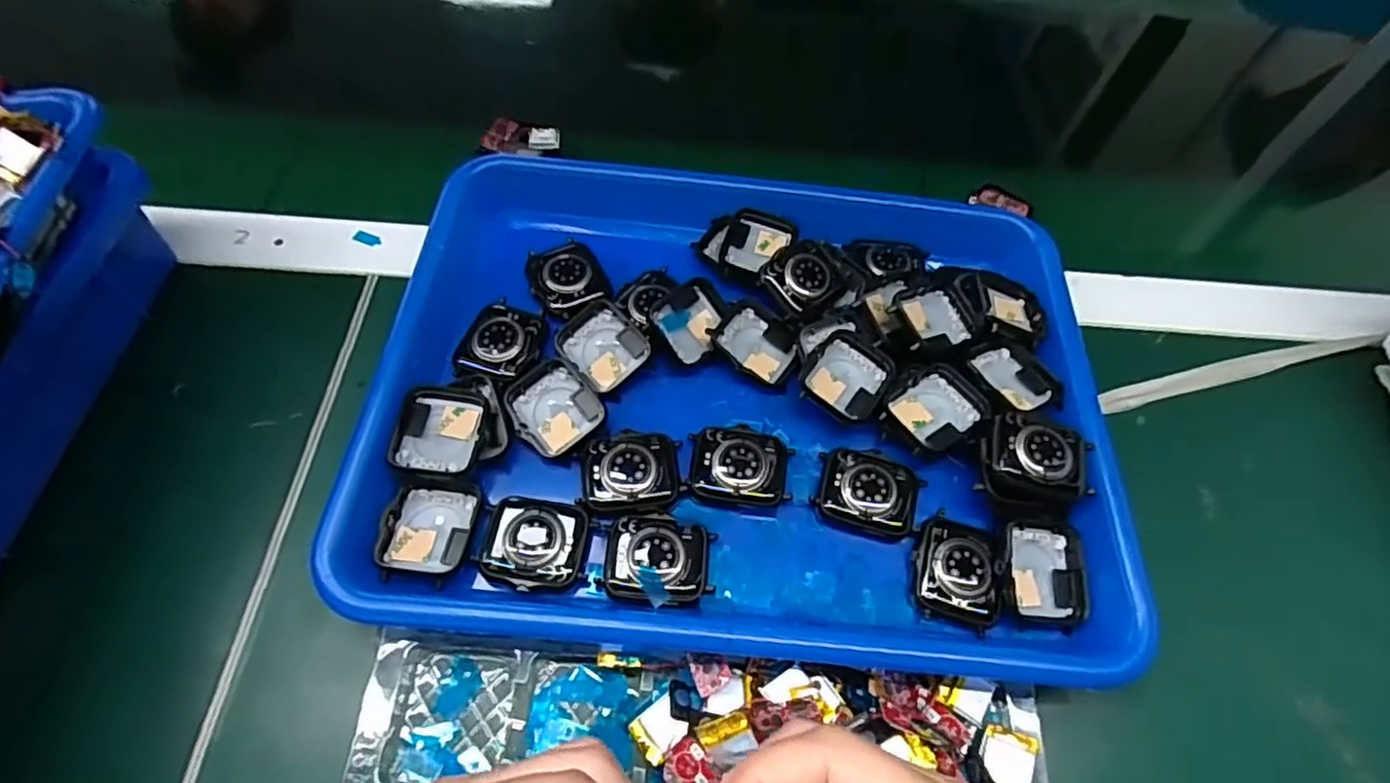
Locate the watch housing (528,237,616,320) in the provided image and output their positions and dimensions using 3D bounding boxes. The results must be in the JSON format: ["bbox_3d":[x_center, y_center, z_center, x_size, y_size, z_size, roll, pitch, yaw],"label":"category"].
[{"bbox_3d":[-0.067,-0.061,0.346,0.039,0.012,0.043,-27,64,-19],"label":"watch housing"}]

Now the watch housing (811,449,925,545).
[{"bbox_3d":[0.078,0.045,0.296,0.045,0.010,0.037,19,59,8],"label":"watch housing"}]

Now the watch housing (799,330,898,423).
[{"bbox_3d":[0.073,-0.006,0.317,0.038,0.015,0.043,28,61,13],"label":"watch housing"}]

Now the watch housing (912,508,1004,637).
[{"bbox_3d":[0.111,0.075,0.280,0.034,0.007,0.043,14,59,4],"label":"watch housing"}]

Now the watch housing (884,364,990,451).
[{"bbox_3d":[0.112,0.009,0.308,0.045,0.008,0.034,-32,66,-21],"label":"watch housing"}]

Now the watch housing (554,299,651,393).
[{"bbox_3d":[-0.046,-0.023,0.323,0.040,0.012,0.035,40,64,19],"label":"watch housing"}]

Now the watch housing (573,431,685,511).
[{"bbox_3d":[-0.029,0.034,0.294,0.043,0.008,0.037,-3,59,-6],"label":"watch housing"}]

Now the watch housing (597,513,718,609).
[{"bbox_3d":[-0.015,0.069,0.275,0.043,0.012,0.036,7,58,0],"label":"watch housing"}]

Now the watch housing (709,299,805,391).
[{"bbox_3d":[0.031,-0.025,0.331,0.043,0.012,0.035,25,60,11],"label":"watch housing"}]

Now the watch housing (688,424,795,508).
[{"bbox_3d":[0.021,0.034,0.299,0.045,0.010,0.037,6,58,0],"label":"watch housing"}]

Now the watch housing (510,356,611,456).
[{"bbox_3d":[-0.067,0.006,0.307,0.044,0.009,0.038,40,64,19],"label":"watch housing"}]

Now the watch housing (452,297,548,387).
[{"bbox_3d":[-0.095,-0.023,0.324,0.036,0.010,0.047,15,59,5],"label":"watch housing"}]

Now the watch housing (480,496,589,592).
[{"bbox_3d":[-0.067,0.061,0.275,0.041,0.013,0.037,14,59,4],"label":"watch housing"}]

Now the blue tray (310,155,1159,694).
[{"bbox_3d":[0.024,-0.014,0.326,0.330,0.038,0.273,6,58,-1],"label":"blue tray"}]

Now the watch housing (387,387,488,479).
[{"bbox_3d":[-0.112,0.019,0.296,0.036,0.017,0.041,6,58,0],"label":"watch housing"}]

